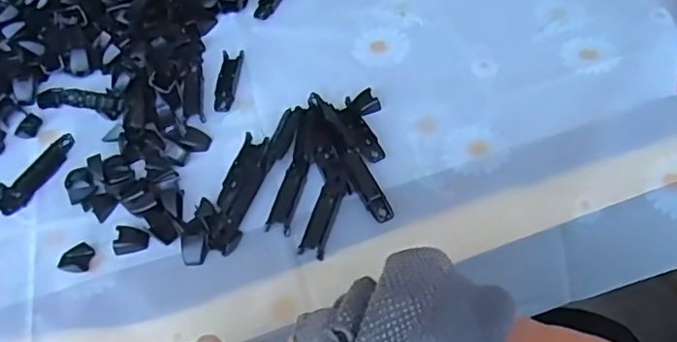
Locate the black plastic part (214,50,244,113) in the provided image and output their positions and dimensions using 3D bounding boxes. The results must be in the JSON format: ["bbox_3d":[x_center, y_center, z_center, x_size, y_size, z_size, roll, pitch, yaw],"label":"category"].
[{"bbox_3d":[-0.094,-0.078,0.499,0.019,0.006,0.065,-1,56,5],"label":"black plastic part"}]

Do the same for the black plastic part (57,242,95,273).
[{"bbox_3d":[-0.186,0.061,0.410,0.022,0.005,0.020,4,56,8],"label":"black plastic part"}]

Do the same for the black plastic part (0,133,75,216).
[{"bbox_3d":[-0.237,0.000,0.452,0.019,0.014,0.077,23,61,19],"label":"black plastic part"}]

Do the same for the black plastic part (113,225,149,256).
[{"bbox_3d":[-0.149,0.048,0.414,0.023,0.006,0.021,-8,56,0],"label":"black plastic part"}]

